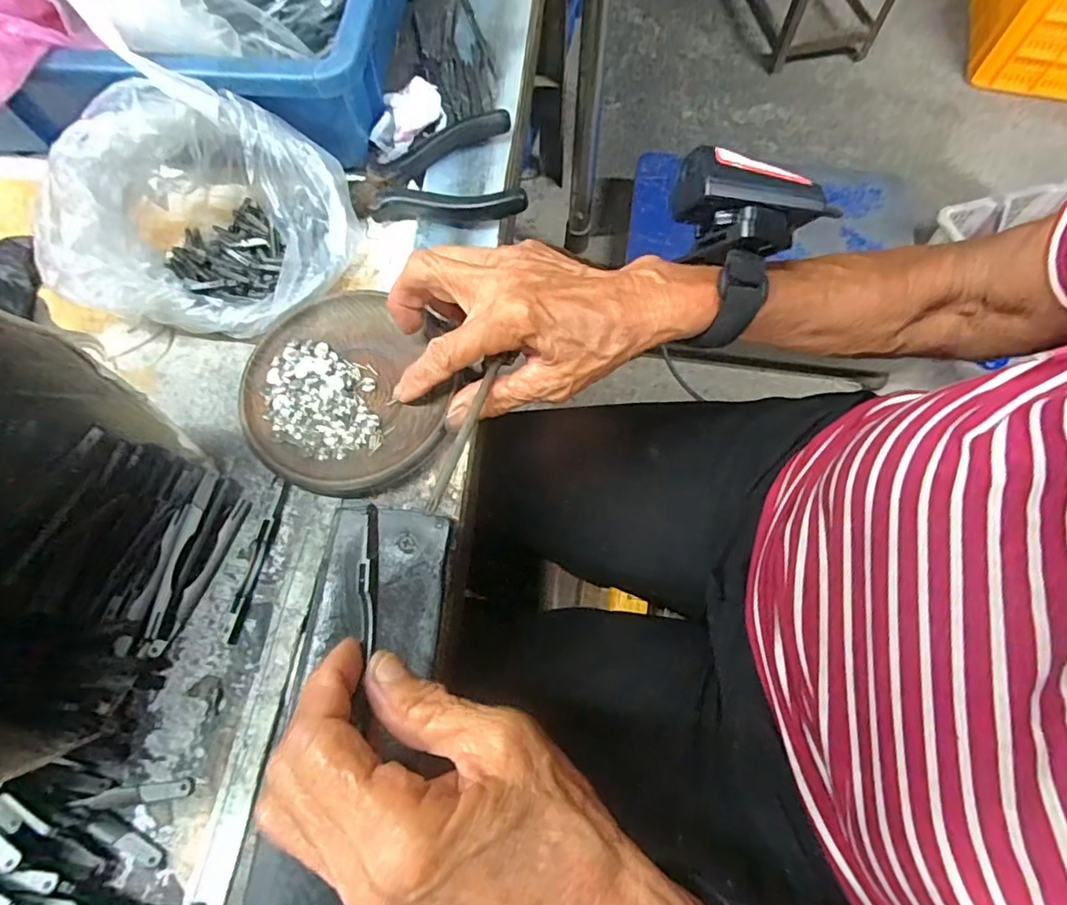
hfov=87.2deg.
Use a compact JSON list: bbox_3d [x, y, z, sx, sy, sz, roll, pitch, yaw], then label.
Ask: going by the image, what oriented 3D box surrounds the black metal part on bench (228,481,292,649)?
[{"bbox_3d":[-0.135,0.051,0.272,0.009,0.005,0.078,9,69,6],"label":"black metal part on bench"}]

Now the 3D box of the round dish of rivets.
[{"bbox_3d":[-0.097,-0.034,0.298,0.106,0.014,0.111,-1,68,2],"label":"round dish of rivets"}]

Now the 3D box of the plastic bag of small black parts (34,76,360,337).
[{"bbox_3d":[-0.174,-0.131,0.299,0.132,0.080,0.118,-1,68,1],"label":"plastic bag of small black parts"}]

